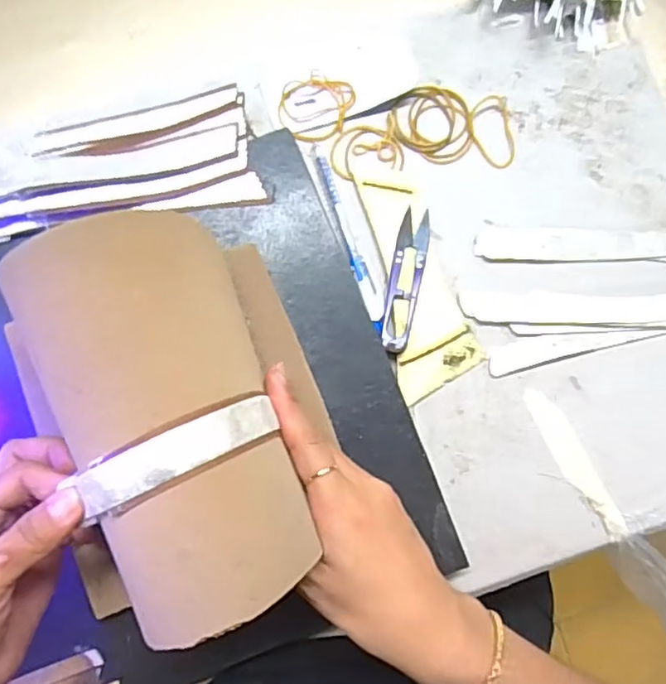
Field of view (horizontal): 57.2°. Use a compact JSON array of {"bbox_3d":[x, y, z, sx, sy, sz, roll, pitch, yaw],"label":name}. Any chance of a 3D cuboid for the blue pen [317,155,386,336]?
[{"bbox_3d":[0.013,-0.068,0.412,0.013,0.005,0.125,-18,86,-5],"label":"blue pen"}]

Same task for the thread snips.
[{"bbox_3d":[0.049,-0.042,0.407,0.020,0.009,0.099,11,84,-2],"label":"thread snips"}]

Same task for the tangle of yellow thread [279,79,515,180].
[{"bbox_3d":[0.045,-0.148,0.426,0.162,0.006,0.066,2,84,-3],"label":"tangle of yellow thread"}]

